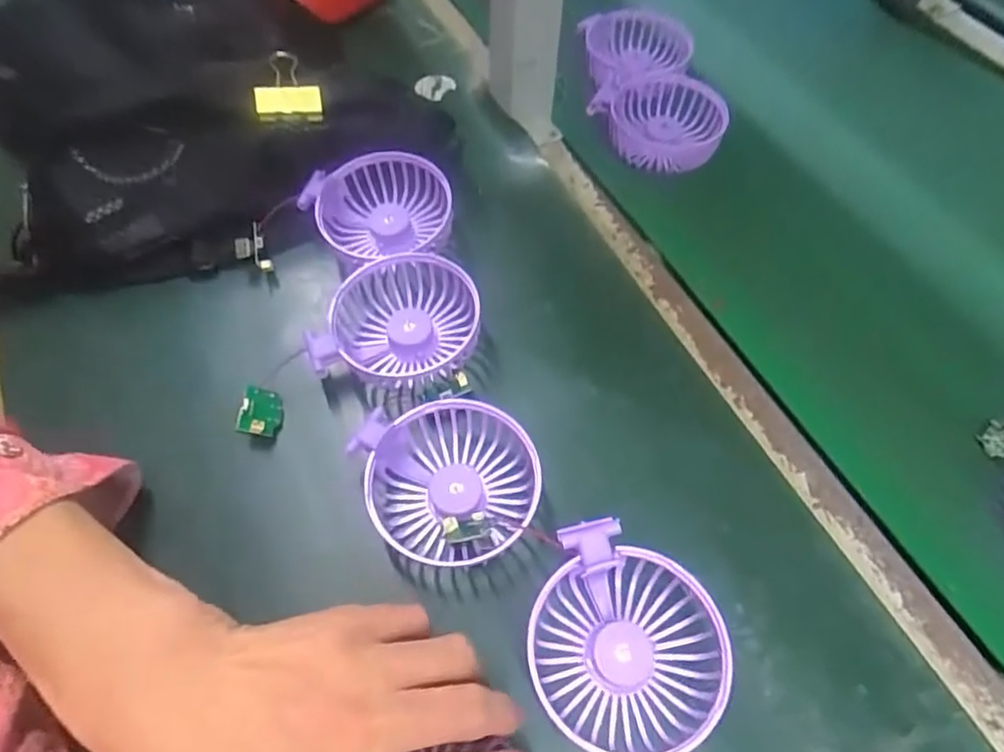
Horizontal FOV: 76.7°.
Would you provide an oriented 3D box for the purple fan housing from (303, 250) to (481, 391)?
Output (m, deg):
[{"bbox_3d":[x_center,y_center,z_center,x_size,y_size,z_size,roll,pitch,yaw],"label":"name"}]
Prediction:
[{"bbox_3d":[-0.063,-0.034,0.392,0.093,0.034,0.078,2,60,2],"label":"purple fan housing"}]

